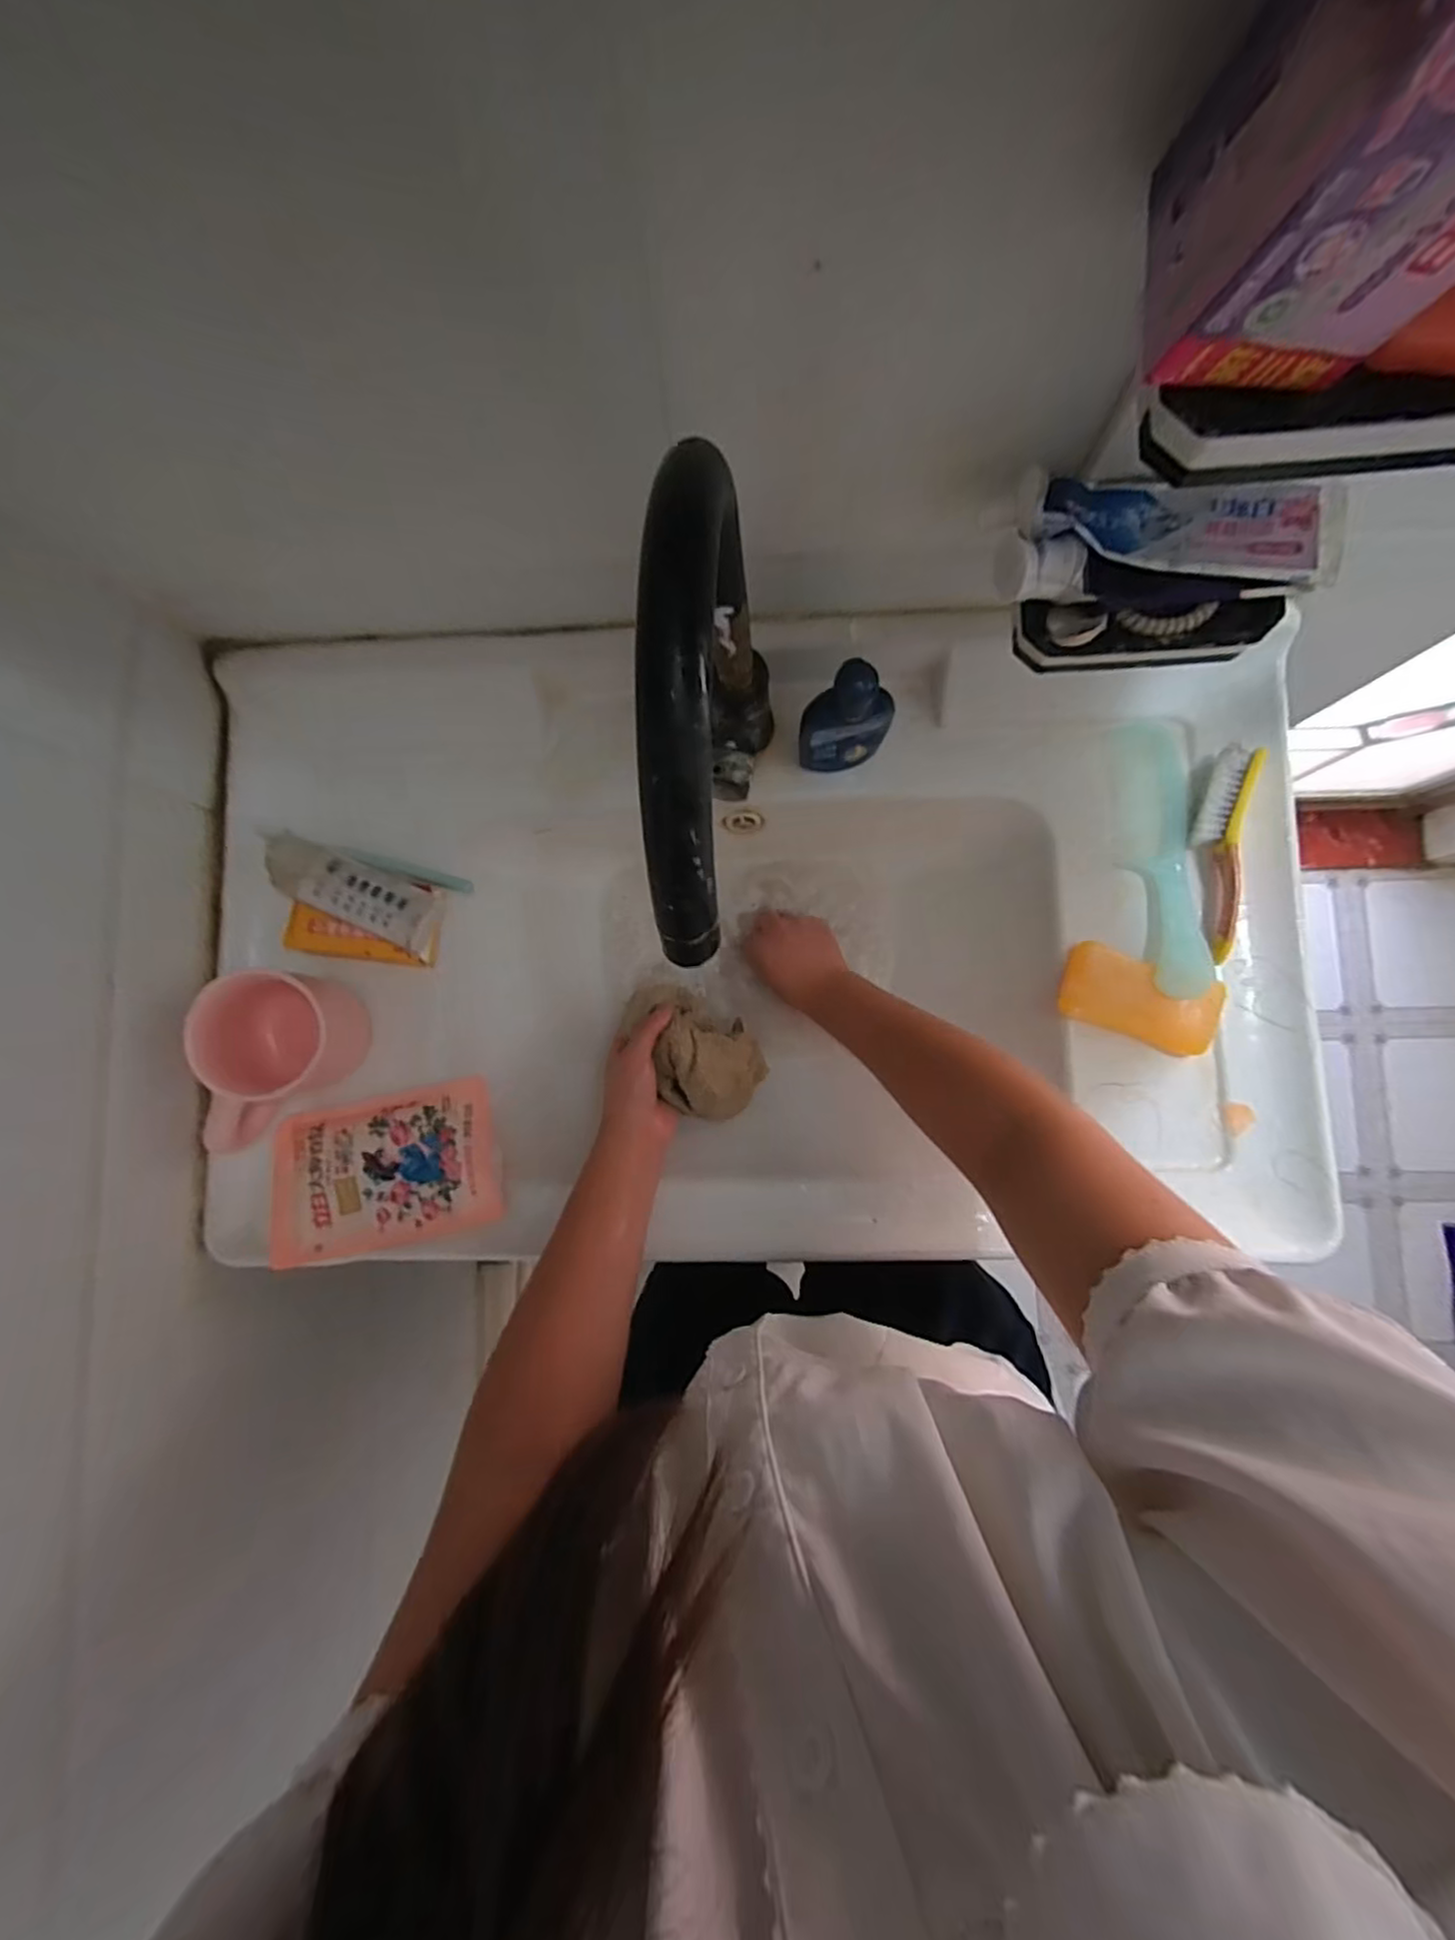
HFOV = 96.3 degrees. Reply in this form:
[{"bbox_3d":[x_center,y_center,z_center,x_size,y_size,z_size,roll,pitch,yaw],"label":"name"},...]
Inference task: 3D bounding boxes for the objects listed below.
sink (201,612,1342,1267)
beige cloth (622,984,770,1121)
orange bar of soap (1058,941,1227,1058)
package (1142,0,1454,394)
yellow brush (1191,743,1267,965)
[{"bbox_3d":[0.015,-0.016,0.523,0.786,0.137,0.449,-2,85,2],"label":"sink"},{"bbox_3d":[-0.025,0.061,0.519,0.076,0.056,0.121,-38,83,-1],"label":"beige cloth"},{"bbox_3d":[0.300,0.023,0.474,0.106,0.022,0.055,21,86,4],"label":"orange bar of soap"},{"bbox_3d":[0.174,-0.223,0.164,0.077,0.110,0.073,0,85,2],"label":"package"},{"bbox_3d":[0.355,-0.085,0.472,0.032,0.031,0.150,11,85,3],"label":"yellow brush"}]

